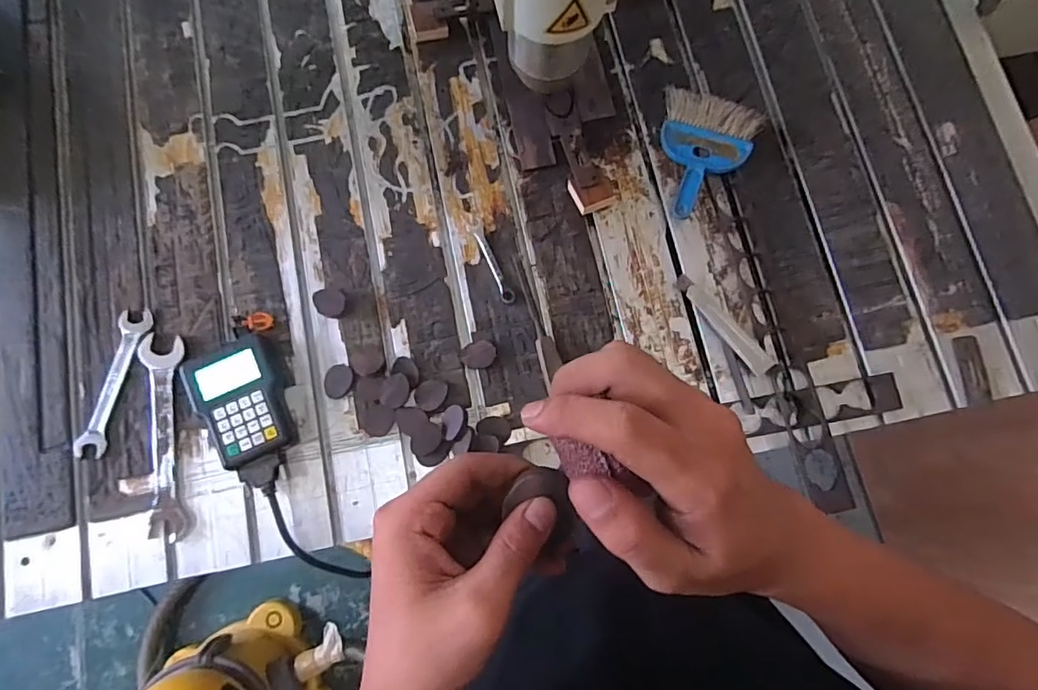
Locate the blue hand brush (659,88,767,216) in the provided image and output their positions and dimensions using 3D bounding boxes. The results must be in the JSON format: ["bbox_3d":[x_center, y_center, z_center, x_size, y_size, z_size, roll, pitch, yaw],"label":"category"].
[{"bbox_3d":[0.250,-0.259,0.752,0.129,0.033,0.170,18,79,3],"label":"blue hand brush"}]

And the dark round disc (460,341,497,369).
[{"bbox_3d":[-0.052,0.013,0.700,0.044,0.004,0.035,-8,79,-2],"label":"dark round disc"}]

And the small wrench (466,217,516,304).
[{"bbox_3d":[-0.037,-0.113,0.728,0.021,0.004,0.128,-23,80,-5],"label":"small wrench"}]

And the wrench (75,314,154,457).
[{"bbox_3d":[-0.516,0.047,0.694,0.041,0.010,0.189,11,79,2],"label":"wrench"}]

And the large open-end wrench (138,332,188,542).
[{"bbox_3d":[-0.444,0.112,0.681,0.049,0.012,0.250,-8,79,-2],"label":"large open-end wrench"}]

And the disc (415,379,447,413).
[{"bbox_3d":[-0.112,0.063,0.689,0.037,0.004,0.041,32,90,8],"label":"disc"}]

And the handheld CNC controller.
[{"bbox_3d":[-0.339,0.086,0.674,0.109,0.037,0.188,-20,79,-4],"label":"handheld CNC controller"}]

